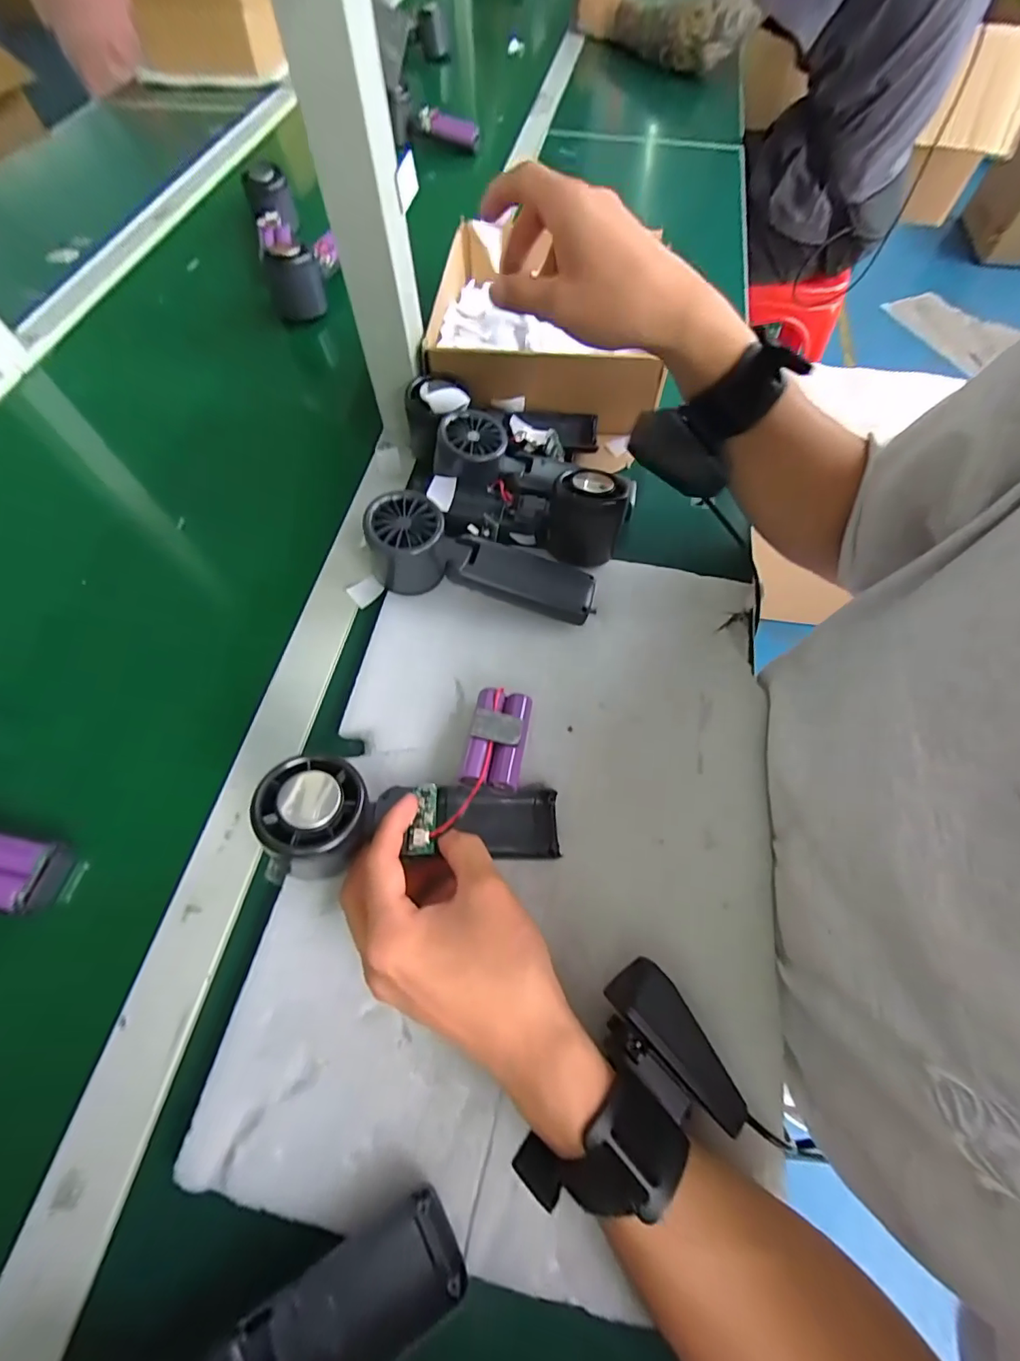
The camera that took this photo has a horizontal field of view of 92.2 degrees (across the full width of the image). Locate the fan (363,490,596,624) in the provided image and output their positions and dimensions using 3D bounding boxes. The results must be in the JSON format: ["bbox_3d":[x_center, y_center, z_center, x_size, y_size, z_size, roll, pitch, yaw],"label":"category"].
[{"bbox_3d":[-0.021,-0.079,0.356,0.160,0.052,0.052,16,64,-8],"label":"fan"}]

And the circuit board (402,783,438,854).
[{"bbox_3d":[-0.048,0.077,0.278,0.015,0.006,0.039,2,52,3],"label":"circuit board"}]

